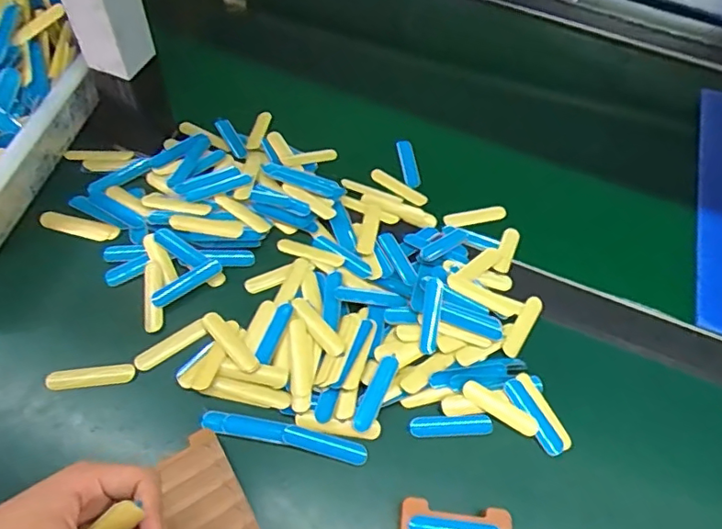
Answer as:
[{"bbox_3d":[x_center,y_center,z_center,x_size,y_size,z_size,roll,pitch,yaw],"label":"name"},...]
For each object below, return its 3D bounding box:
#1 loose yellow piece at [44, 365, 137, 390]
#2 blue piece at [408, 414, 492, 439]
[{"bbox_3d":[-0.206,0.086,0.416,0.064,0.008,0.013,-5,59,-9],"label":"loose yellow piece"},{"bbox_3d":[0.069,0.124,0.417,0.063,0.004,0.016,0,58,-5],"label":"blue piece"}]

